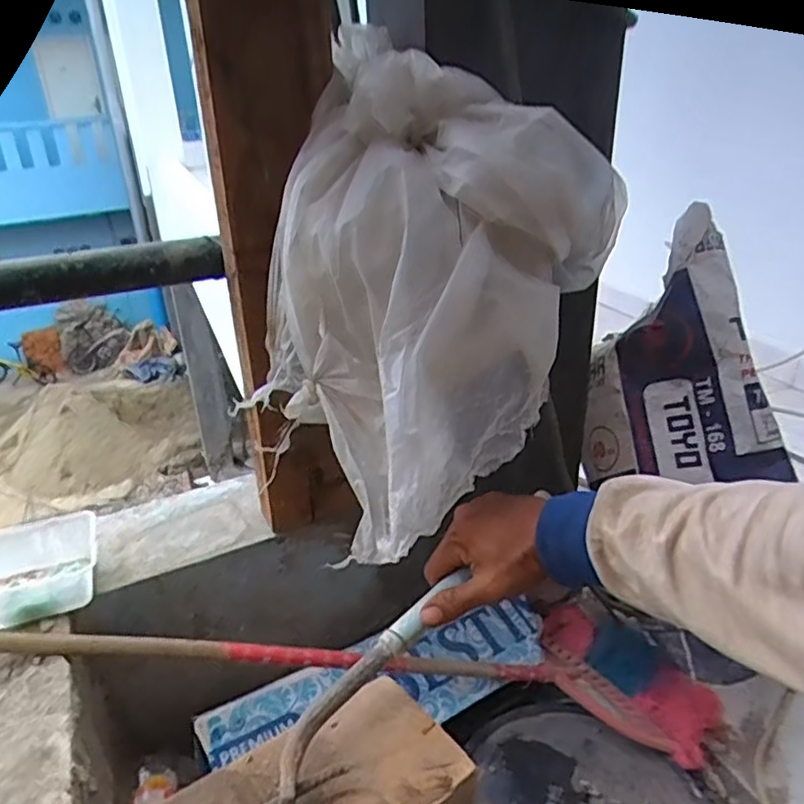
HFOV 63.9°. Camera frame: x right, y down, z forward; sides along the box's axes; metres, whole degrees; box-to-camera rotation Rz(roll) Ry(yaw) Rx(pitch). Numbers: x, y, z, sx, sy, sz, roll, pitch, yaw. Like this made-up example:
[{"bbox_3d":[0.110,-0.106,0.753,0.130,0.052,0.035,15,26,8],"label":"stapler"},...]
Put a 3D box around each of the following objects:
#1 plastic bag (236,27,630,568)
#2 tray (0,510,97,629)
[{"bbox_3d":[0.018,-0.117,0.584,0.293,0.323,0.258,-26,35,-38],"label":"plastic bag"},{"bbox_3d":[-0.415,0.186,0.675,0.174,0.049,0.111,-11,28,-17],"label":"tray"}]

